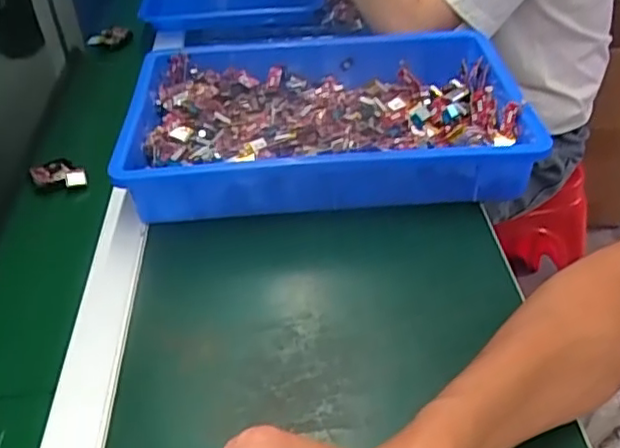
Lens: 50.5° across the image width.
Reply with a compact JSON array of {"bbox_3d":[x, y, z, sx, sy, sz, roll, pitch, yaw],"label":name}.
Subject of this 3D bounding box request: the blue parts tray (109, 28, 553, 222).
[{"bbox_3d":[0.015,-0.106,0.661,0.382,0.068,0.254,-6,40,0],"label":"blue parts tray"}]

